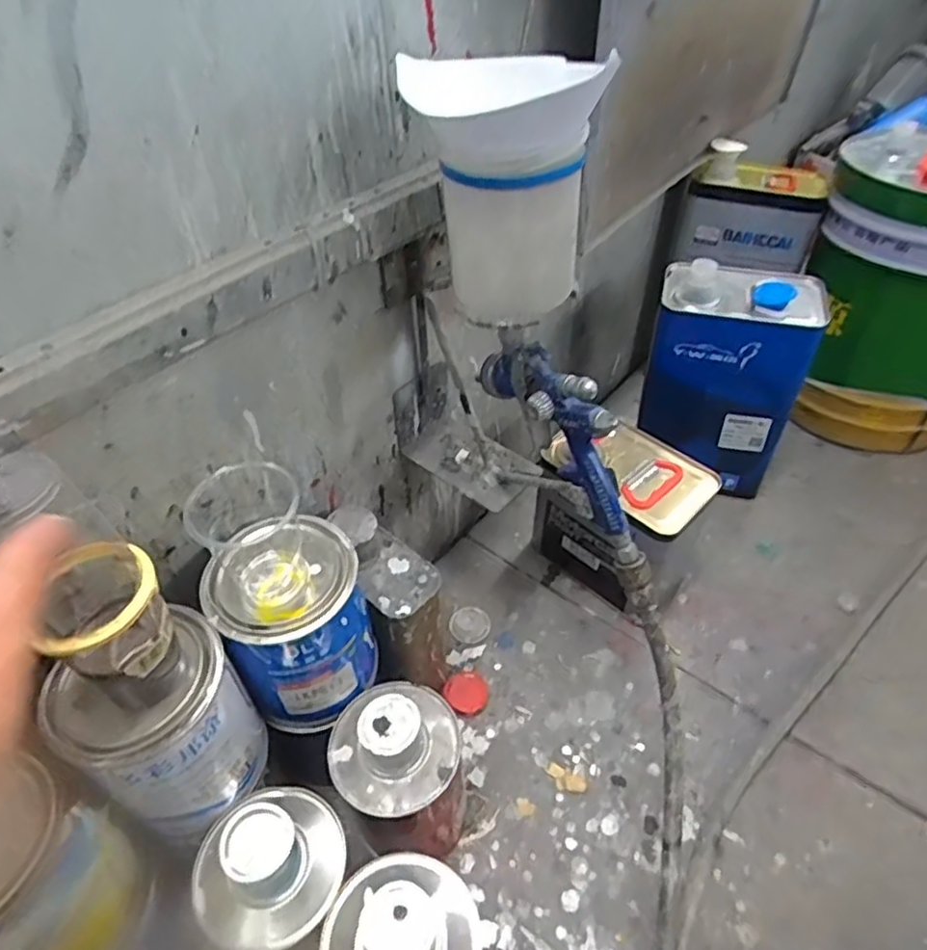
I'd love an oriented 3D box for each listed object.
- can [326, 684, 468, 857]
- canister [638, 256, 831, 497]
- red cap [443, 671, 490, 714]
[{"bbox_3d":[-0.051,0.241,0.538,0.093,0.181,0.095,-1,44,1],"label":"can"},{"bbox_3d":[0.311,-0.111,0.807,0.170,0.271,0.122,17,47,18],"label":"canister"},{"bbox_3d":[0.004,0.218,0.671,0.043,0.017,0.047,-1,44,1],"label":"red cap"}]

